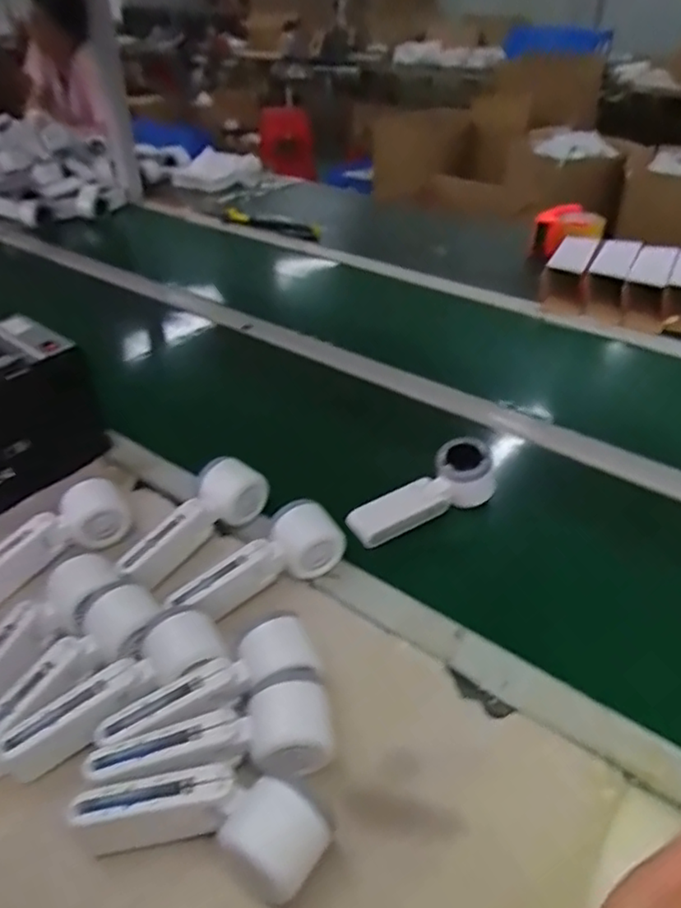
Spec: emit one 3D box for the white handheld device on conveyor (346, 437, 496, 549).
[{"bbox_3d":[0.088,0.046,0.678,0.164,0.050,0.054,-29,42,-8],"label":"white handheld device on conveyor"}]

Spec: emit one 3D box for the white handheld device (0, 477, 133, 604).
[{"bbox_3d":[-0.274,0.080,0.605,0.055,0.047,0.173,24,42,29],"label":"white handheld device"}]

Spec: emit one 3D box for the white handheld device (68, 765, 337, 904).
[{"bbox_3d":[-0.088,0.238,0.418,0.161,0.042,0.060,8,37,10],"label":"white handheld device"}]

